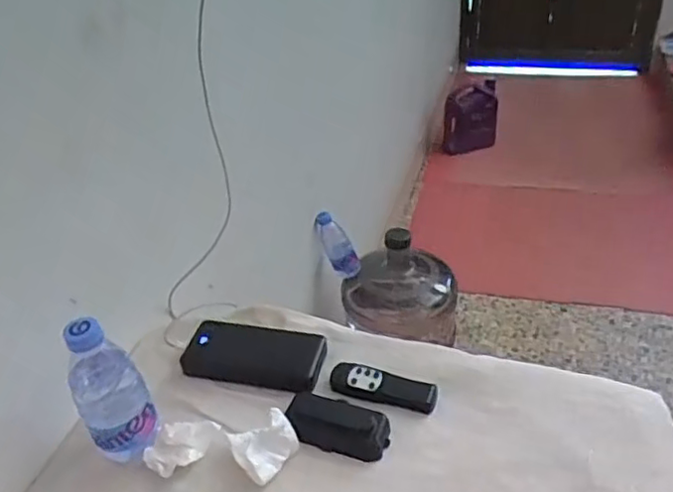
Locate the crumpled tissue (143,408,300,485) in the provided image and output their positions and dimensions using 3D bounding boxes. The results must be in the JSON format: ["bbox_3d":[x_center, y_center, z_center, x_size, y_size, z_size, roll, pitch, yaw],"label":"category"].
[{"bbox_3d":[-0.112,0.195,0.603,0.145,0.034,0.063,-1,36,7],"label":"crumpled tissue"}]

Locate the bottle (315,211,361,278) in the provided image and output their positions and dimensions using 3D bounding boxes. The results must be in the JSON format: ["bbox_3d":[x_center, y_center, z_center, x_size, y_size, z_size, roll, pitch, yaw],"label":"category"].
[{"bbox_3d":[0.002,-0.004,1.408,0.059,0.170,0.051,-11,25,41],"label":"bottle"}]

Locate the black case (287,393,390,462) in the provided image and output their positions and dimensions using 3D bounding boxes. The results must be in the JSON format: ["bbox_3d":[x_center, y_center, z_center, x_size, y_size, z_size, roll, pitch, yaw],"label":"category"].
[{"bbox_3d":[0.002,0.176,0.620,0.098,0.027,0.053,7,37,17],"label":"black case"}]

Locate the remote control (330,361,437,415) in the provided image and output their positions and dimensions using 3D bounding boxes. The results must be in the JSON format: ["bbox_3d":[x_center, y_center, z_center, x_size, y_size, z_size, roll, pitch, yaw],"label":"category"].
[{"bbox_3d":[0.048,0.151,0.663,0.113,0.015,0.040,7,37,18],"label":"remote control"}]

